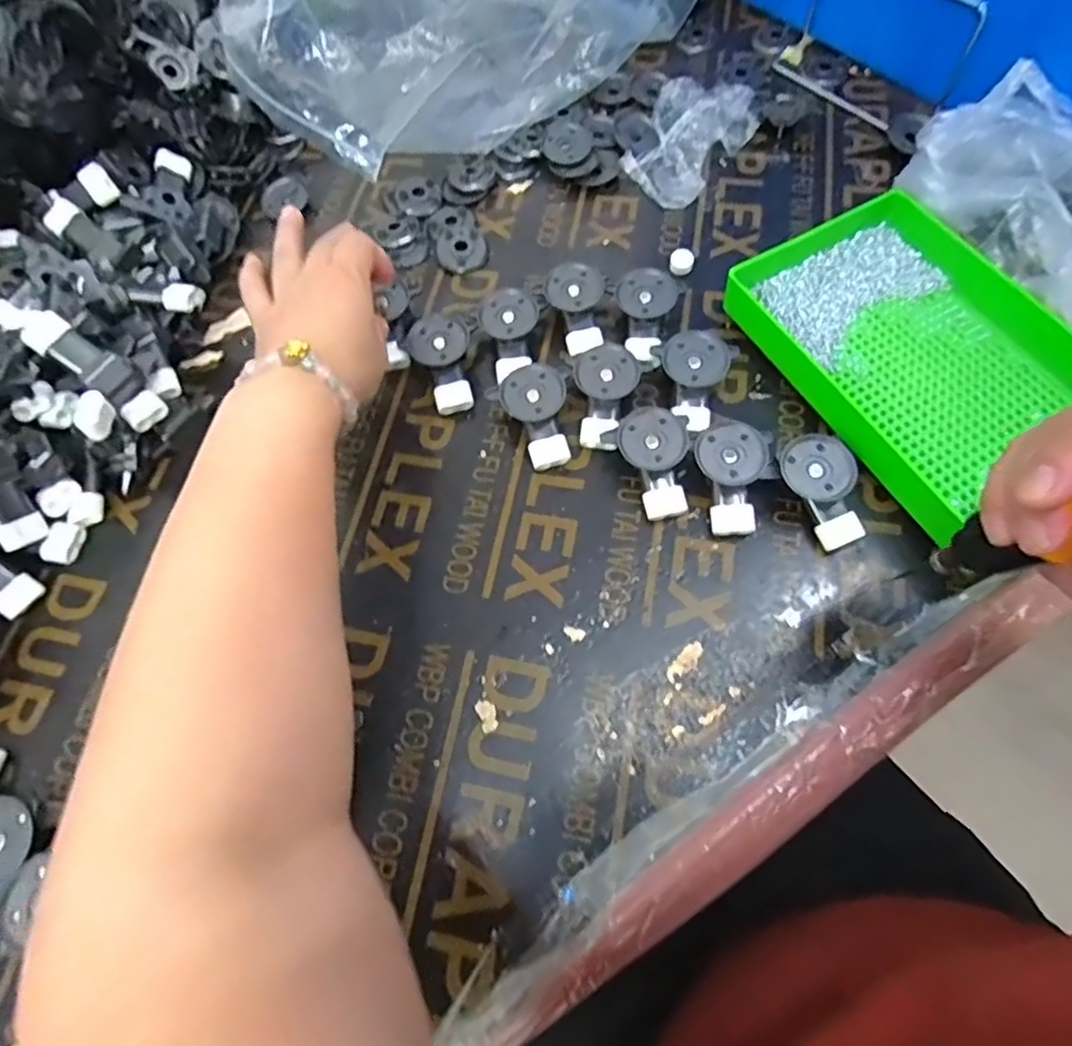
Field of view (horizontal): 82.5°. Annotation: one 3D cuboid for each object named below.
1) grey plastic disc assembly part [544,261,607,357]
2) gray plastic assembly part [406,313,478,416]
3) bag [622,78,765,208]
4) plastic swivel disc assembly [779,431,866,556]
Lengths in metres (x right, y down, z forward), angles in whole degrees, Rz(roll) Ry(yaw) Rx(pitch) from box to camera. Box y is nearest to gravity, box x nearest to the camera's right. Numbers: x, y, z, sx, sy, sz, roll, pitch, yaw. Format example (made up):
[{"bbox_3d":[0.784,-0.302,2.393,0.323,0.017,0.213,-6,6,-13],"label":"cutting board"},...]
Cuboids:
[{"bbox_3d":[0.029,-0.152,0.445,0.041,0.032,0.066,-1,66,4],"label":"grey plastic disc assembly part"},{"bbox_3d":[-0.065,-0.113,0.438,0.047,0.016,0.069,-5,88,-3],"label":"gray plastic assembly part"},{"bbox_3d":[0.128,-0.322,0.510,0.086,0.029,0.125,22,70,13],"label":"bag"},{"bbox_3d":[0.177,-0.020,0.374,0.041,0.030,0.065,-33,68,-10],"label":"plastic swivel disc assembly"}]

